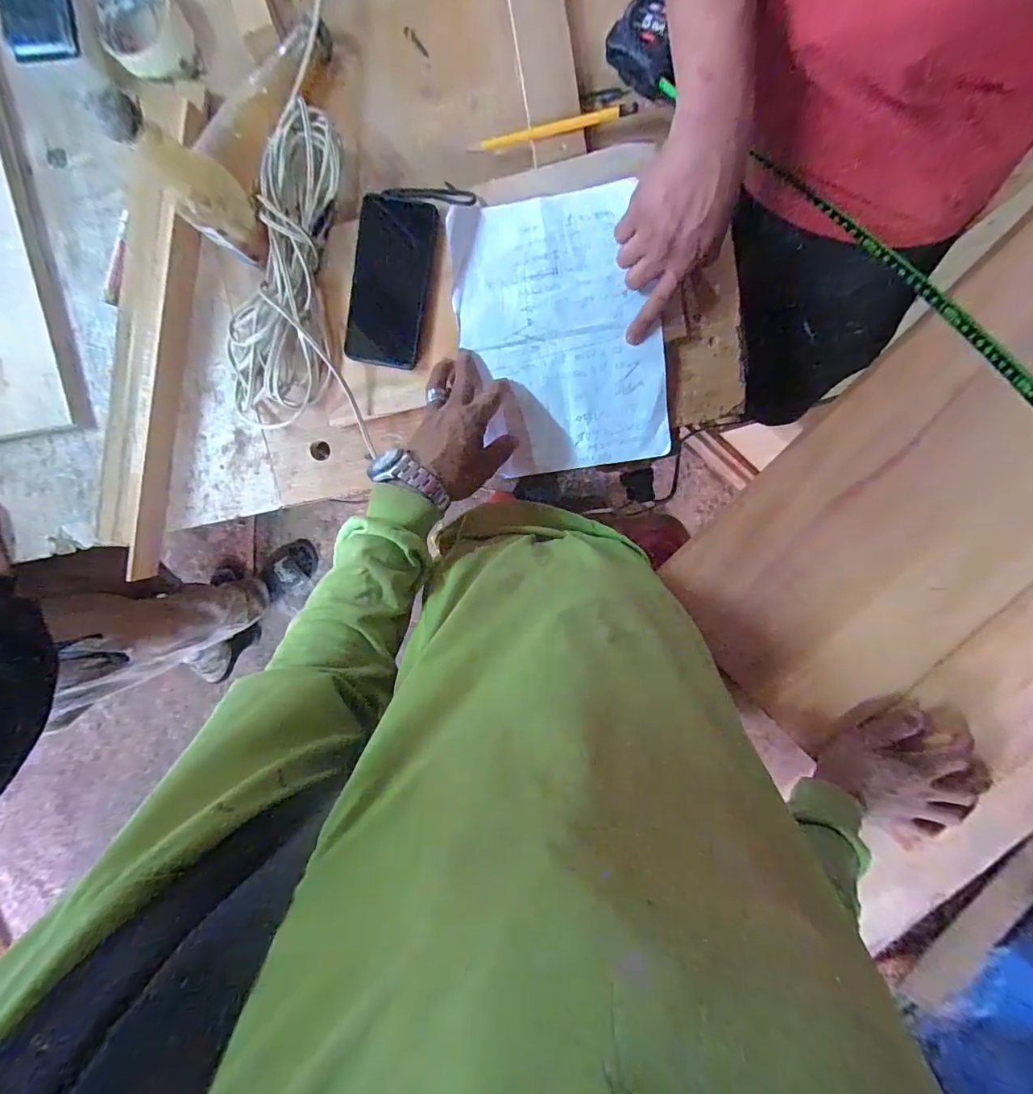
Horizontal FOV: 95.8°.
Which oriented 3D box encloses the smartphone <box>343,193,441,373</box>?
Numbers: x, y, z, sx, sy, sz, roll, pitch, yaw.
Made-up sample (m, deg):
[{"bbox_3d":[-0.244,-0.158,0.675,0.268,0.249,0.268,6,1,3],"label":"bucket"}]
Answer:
[{"bbox_3d":[-0.132,-0.273,0.482,0.076,0.011,0.161,10,98,4],"label":"smartphone"}]

